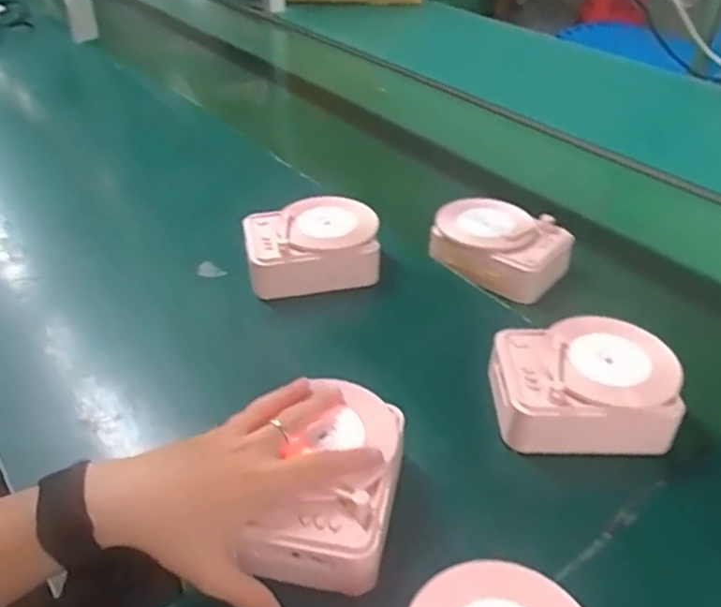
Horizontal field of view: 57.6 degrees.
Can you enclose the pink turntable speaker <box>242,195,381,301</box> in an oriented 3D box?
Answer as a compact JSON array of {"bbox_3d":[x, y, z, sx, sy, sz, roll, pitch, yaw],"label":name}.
[{"bbox_3d":[-0.051,-0.061,0.673,0.132,0.051,0.109,-4,37,-7],"label":"pink turntable speaker"}]

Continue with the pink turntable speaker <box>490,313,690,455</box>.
[{"bbox_3d":[0.172,0.064,0.516,0.130,0.056,0.108,0,36,-1],"label":"pink turntable speaker"}]

